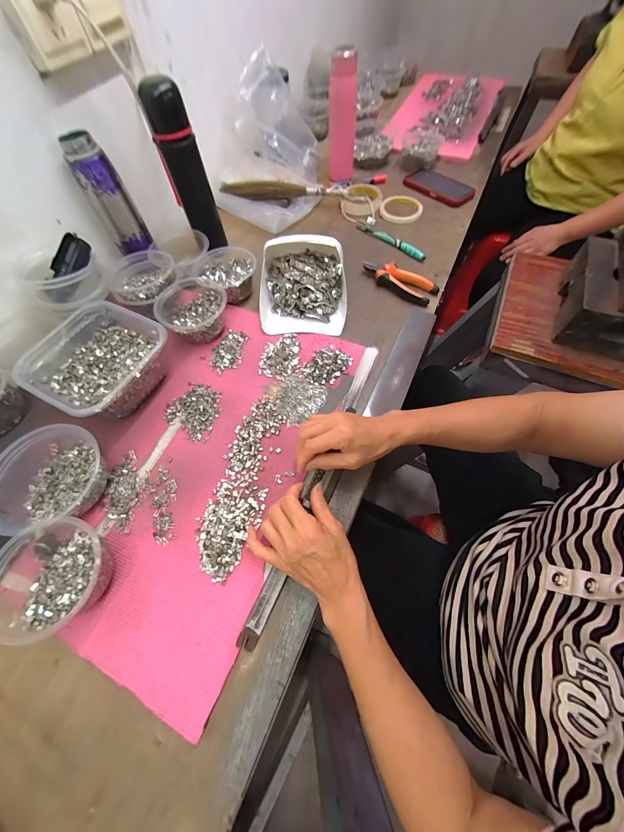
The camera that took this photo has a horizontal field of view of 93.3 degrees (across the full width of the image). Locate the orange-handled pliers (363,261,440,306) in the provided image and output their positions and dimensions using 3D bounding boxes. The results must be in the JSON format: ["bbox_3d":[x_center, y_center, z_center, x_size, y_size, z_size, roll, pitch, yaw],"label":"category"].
[{"bbox_3d":[0.166,-0.261,0.569,0.147,0.026,0.052,36,70,18],"label":"orange-handled pliers"}]

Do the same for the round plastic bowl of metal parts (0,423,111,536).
[{"bbox_3d":[-0.341,0.084,0.379,0.138,0.069,0.118,-26,65,-11],"label":"round plastic bowl of metal parts"}]

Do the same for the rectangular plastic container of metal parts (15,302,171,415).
[{"bbox_3d":[-0.325,-0.079,0.460,0.174,0.072,0.171,24,67,13],"label":"rectangular plastic container of metal parts"}]

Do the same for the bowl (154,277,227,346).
[{"bbox_3d":[-0.207,-0.189,0.516,0.112,0.059,0.121,-28,66,-11],"label":"bowl"}]

